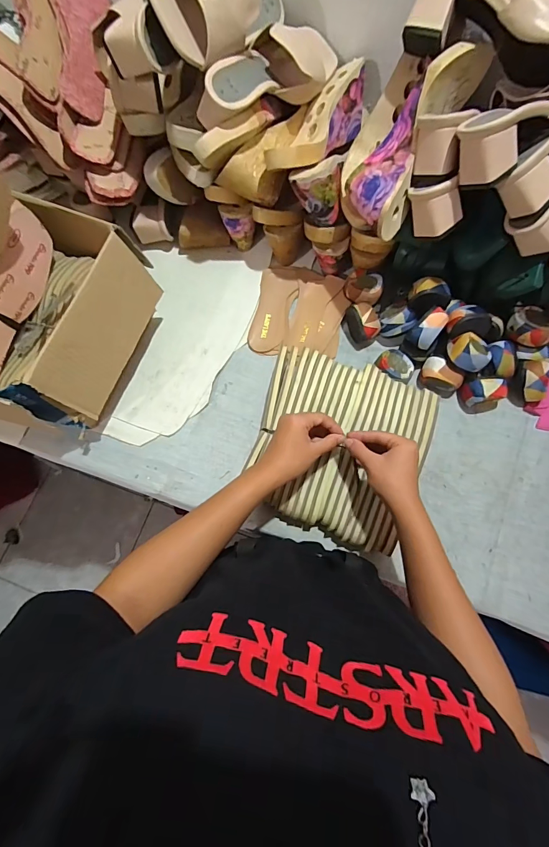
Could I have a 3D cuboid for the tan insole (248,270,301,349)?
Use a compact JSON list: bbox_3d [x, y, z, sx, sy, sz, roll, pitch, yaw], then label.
[{"bbox_3d":[-0.001,-0.199,0.659,0.064,0.005,0.156,11,79,0],"label":"tan insole"}]

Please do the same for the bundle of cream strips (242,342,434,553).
[{"bbox_3d":[0.088,0.033,0.540,0.226,0.069,0.239,19,75,7],"label":"bundle of cream strips"}]

